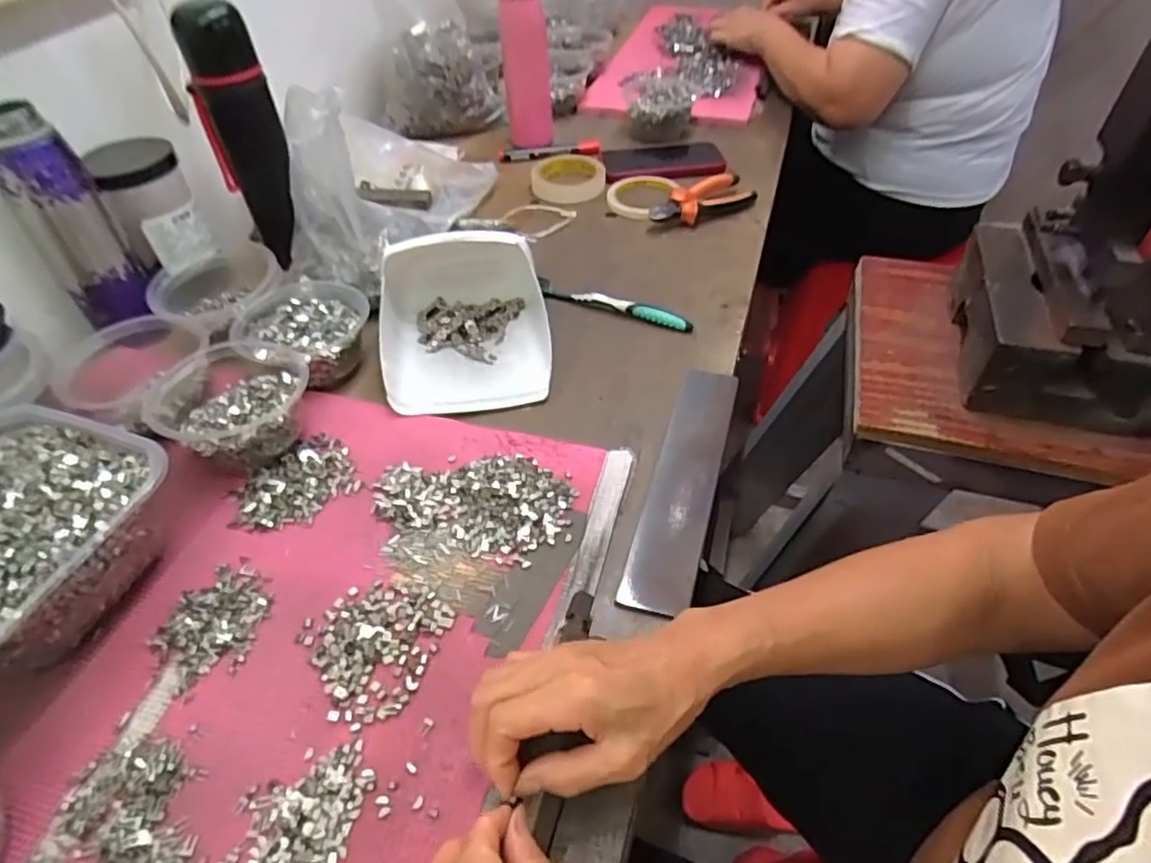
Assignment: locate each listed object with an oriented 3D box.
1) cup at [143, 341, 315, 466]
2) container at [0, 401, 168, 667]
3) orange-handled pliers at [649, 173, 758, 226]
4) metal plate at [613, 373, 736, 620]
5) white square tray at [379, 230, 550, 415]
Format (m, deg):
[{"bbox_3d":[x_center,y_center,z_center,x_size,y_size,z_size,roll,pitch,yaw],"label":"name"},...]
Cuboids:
[{"bbox_3d":[-0.277,-0.021,0.533,0.114,0.061,0.117,-1,47,1],"label":"cup"},{"bbox_3d":[-0.383,0.073,0.433,0.186,0.084,0.169,14,49,14],"label":"container"},{"bbox_3d":[0.155,-0.281,0.795,0.139,0.024,0.055,-26,50,-21],"label":"orange-handled pliers"},{"bbox_3d":[0.089,0.035,0.516,0.048,0.008,0.240,13,49,13],"label":"metal plate"},{"bbox_3d":[-0.104,-0.105,0.594,0.158,0.083,0.156,-9,47,-7],"label":"white square tray"}]

